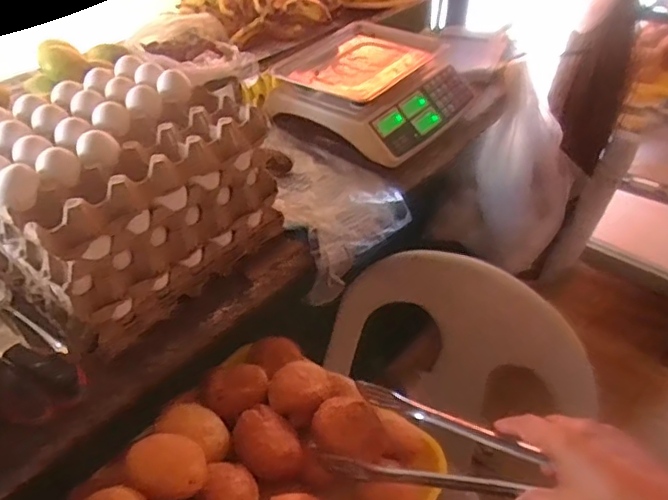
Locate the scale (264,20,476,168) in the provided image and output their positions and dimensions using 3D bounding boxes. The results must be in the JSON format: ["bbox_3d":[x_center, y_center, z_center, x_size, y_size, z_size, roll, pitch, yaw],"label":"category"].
[{"bbox_3d":[0.058,-0.280,1.014,0.296,0.100,0.290,23,47,24],"label":"scale"}]

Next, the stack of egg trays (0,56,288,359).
[{"bbox_3d":[-0.260,-0.074,0.699,0.266,0.182,0.282,28,49,29],"label":"stack of egg trays"}]

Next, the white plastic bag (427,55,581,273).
[{"bbox_3d":[0.376,-0.158,1.235,0.254,0.398,0.116,13,43,15],"label":"white plastic bag"}]

